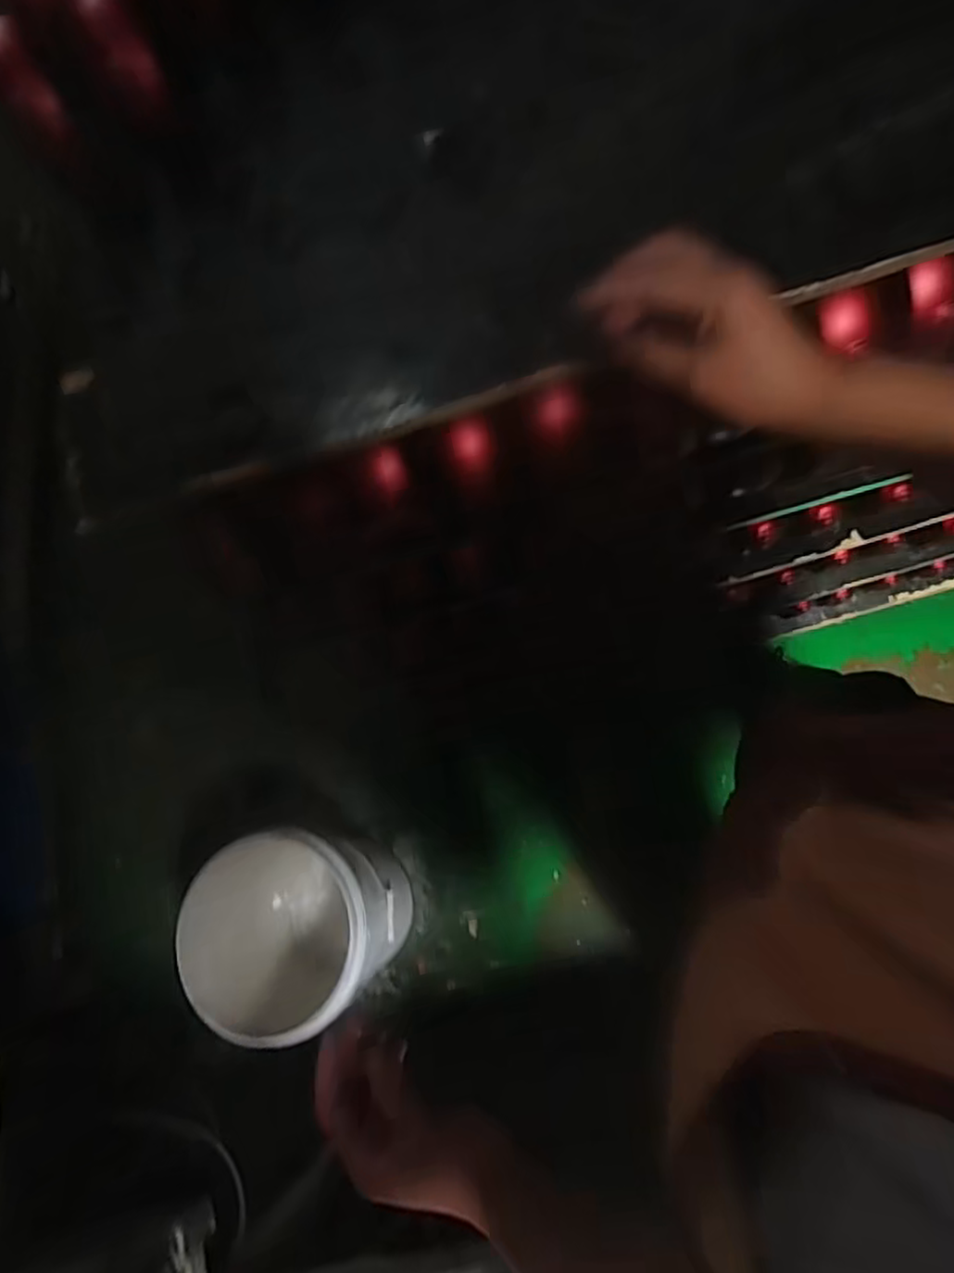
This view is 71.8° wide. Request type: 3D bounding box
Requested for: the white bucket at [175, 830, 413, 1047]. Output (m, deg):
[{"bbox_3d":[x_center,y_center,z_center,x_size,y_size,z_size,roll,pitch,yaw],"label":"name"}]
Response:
[{"bbox_3d":[-0.303,0.519,1.189,0.326,0.389,0.292,-12,71,-3],"label":"white bucket"}]

